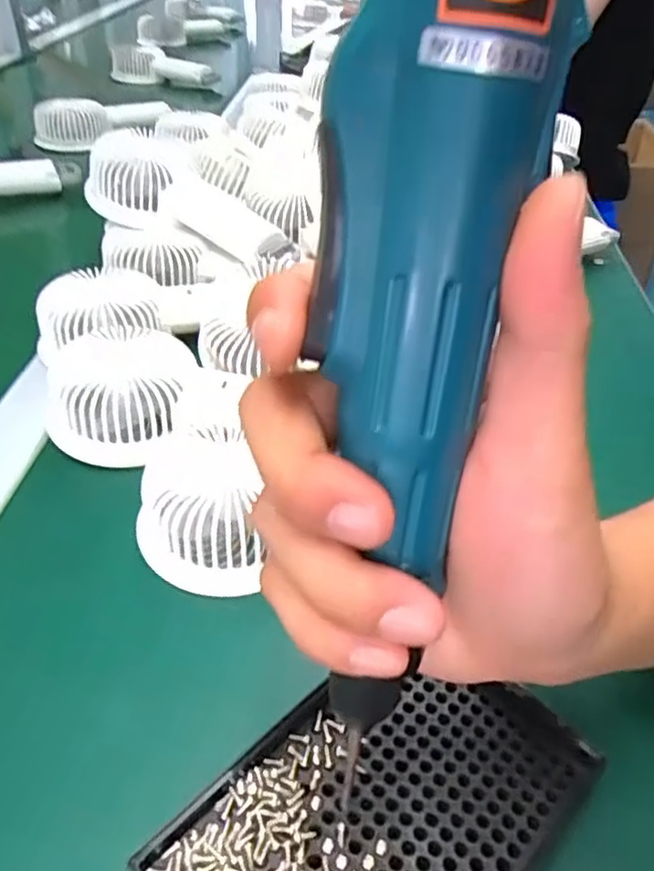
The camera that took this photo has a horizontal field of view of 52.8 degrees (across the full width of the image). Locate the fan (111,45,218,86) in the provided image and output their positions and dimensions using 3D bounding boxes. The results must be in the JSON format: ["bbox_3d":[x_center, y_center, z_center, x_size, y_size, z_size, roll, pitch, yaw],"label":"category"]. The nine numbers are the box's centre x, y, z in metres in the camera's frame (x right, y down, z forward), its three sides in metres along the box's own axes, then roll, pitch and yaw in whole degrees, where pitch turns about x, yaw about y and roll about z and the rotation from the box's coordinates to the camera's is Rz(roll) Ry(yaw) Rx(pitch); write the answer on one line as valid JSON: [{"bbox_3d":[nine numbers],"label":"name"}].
[{"bbox_3d":[-0.255,-0.548,0.975,0.174,0.040,0.063,16,42,15],"label":"fan"}]

